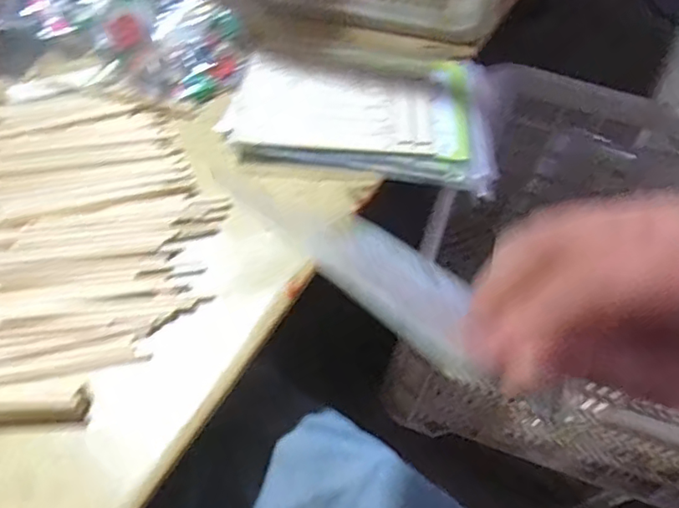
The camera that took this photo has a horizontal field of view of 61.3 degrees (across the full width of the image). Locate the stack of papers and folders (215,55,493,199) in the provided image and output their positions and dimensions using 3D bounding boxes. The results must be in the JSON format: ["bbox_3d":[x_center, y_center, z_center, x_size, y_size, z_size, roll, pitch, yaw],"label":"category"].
[{"bbox_3d":[0.022,-0.141,0.541,0.238,0.014,0.152,6,55,2],"label":"stack of papers and folders"}]

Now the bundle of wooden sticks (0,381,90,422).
[{"bbox_3d":[-0.215,0.097,0.373,0.097,0.016,0.026,-3,55,-4],"label":"bundle of wooden sticks"}]

